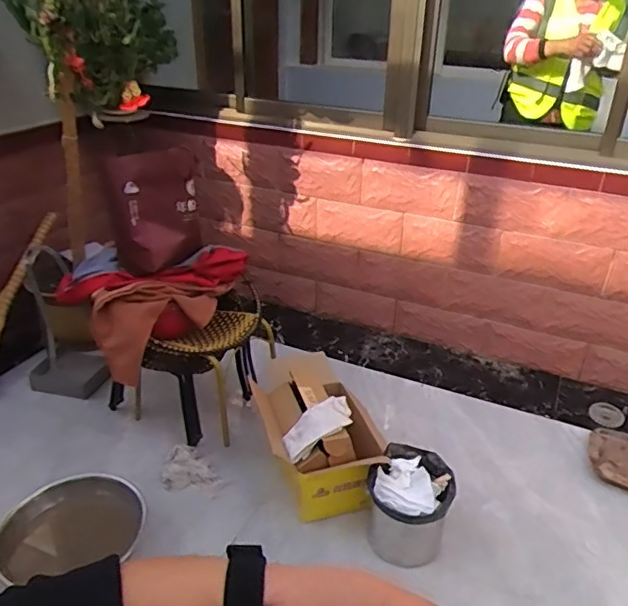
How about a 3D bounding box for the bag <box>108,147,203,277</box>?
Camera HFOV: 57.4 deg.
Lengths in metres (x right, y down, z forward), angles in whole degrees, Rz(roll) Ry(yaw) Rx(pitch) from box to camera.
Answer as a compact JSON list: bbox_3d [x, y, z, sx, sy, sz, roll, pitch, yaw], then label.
[{"bbox_3d":[-0.477,-0.263,1.746,0.266,0.344,0.116,-10,30,-18],"label":"bag"}]

